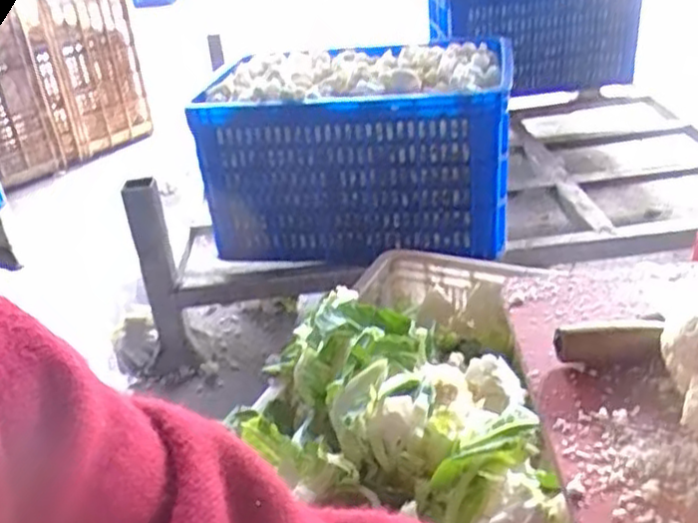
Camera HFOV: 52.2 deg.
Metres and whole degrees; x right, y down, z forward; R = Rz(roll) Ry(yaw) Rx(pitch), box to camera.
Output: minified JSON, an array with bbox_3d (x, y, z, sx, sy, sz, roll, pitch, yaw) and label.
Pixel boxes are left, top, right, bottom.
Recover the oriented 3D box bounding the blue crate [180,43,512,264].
[{"bbox_3d":[0.031,-0.196,1.258,0.489,0.283,0.318,3,31,16],"label":"blue crate"}]

